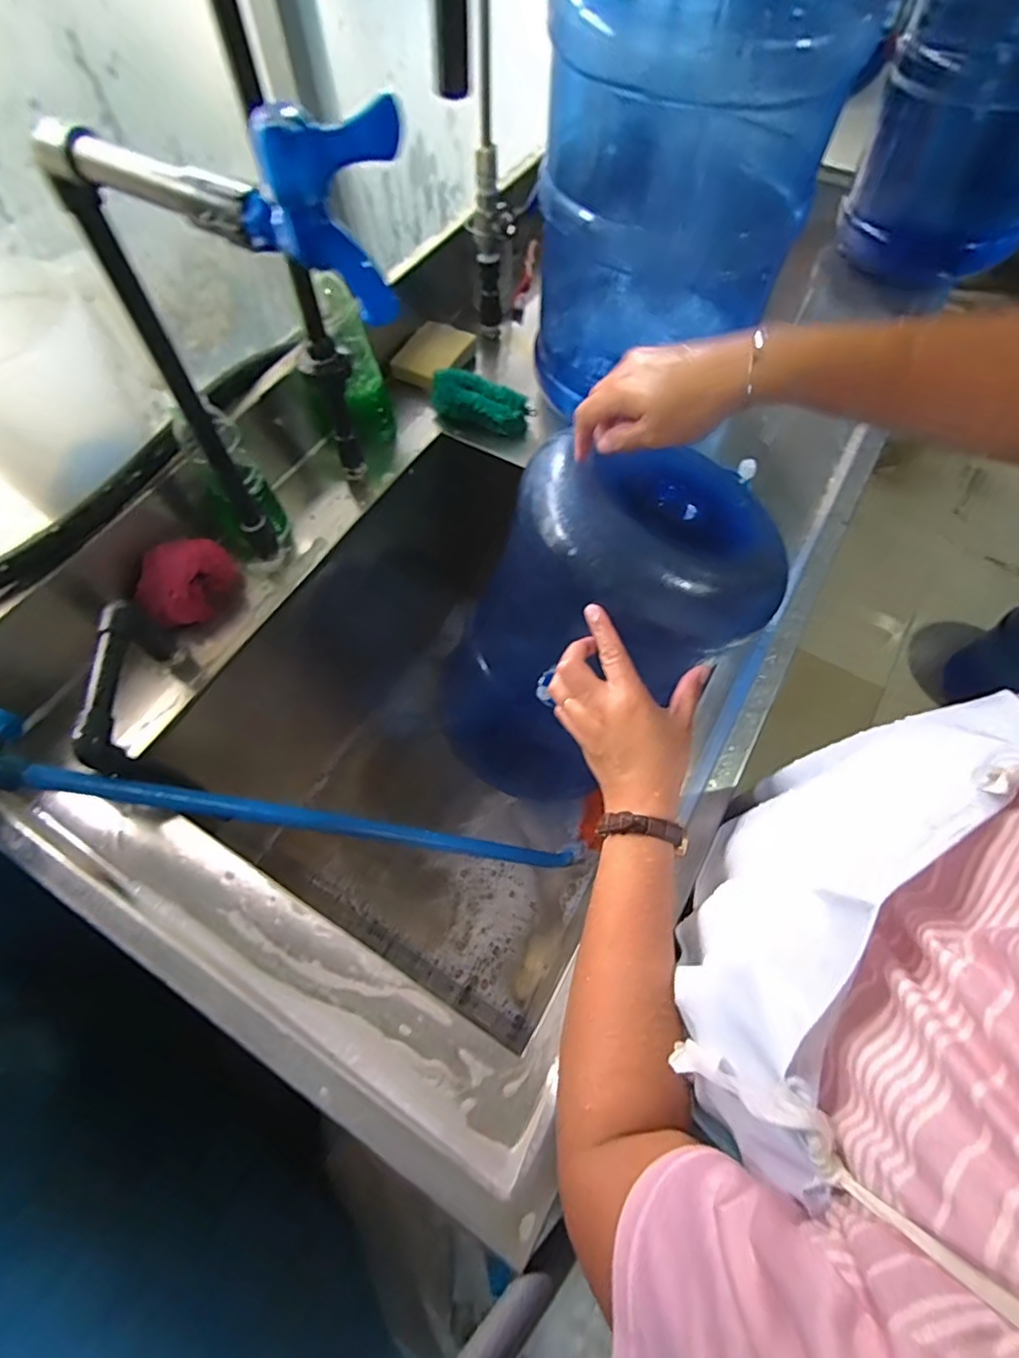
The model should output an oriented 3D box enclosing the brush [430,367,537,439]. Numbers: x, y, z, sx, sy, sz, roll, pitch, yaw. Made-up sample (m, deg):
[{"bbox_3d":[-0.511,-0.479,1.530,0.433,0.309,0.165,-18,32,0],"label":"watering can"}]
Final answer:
[{"bbox_3d":[-0.035,-0.341,0.725,0.125,0.049,0.054,24,65,13],"label":"brush"}]

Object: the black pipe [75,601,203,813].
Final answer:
[{"bbox_3d":[-0.332,0.010,0.501,0.026,0.078,0.145,-5,62,-2],"label":"black pipe"}]

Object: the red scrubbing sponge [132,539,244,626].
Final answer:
[{"bbox_3d":[-0.327,-0.101,0.594,0.064,0.083,0.100,27,65,15],"label":"red scrubbing sponge"}]

